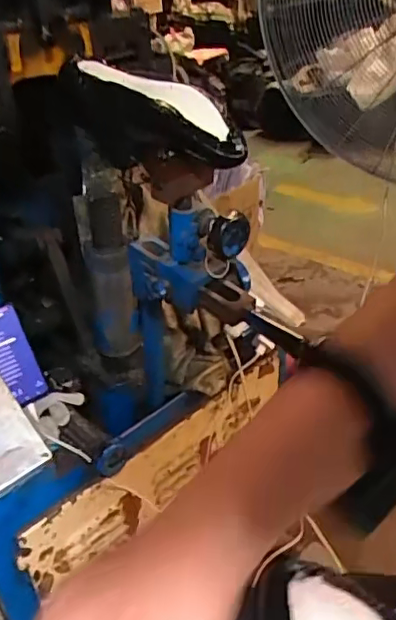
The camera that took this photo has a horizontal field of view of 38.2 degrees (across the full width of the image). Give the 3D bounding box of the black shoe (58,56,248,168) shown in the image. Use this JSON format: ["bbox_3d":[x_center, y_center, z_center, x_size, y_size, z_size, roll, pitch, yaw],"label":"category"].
[{"bbox_3d":[-0.057,-0.220,0.647,0.087,0.094,0.251,-24,37,-28],"label":"black shoe"}]

